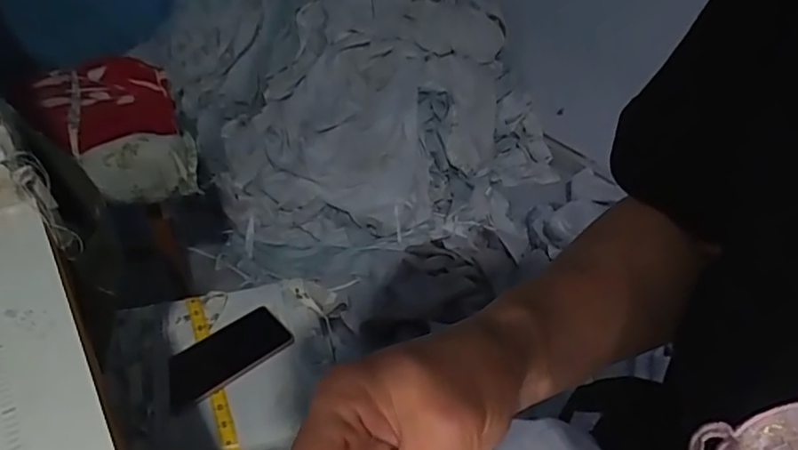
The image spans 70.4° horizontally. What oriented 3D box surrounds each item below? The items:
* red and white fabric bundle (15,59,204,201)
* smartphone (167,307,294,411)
[{"bbox_3d":[-0.582,-0.206,1.159,0.263,0.130,0.537,-16,42,-22],"label":"red and white fabric bundle"},{"bbox_3d":[-0.215,0.159,0.699,0.154,0.012,0.078,-26,46,-31],"label":"smartphone"}]

